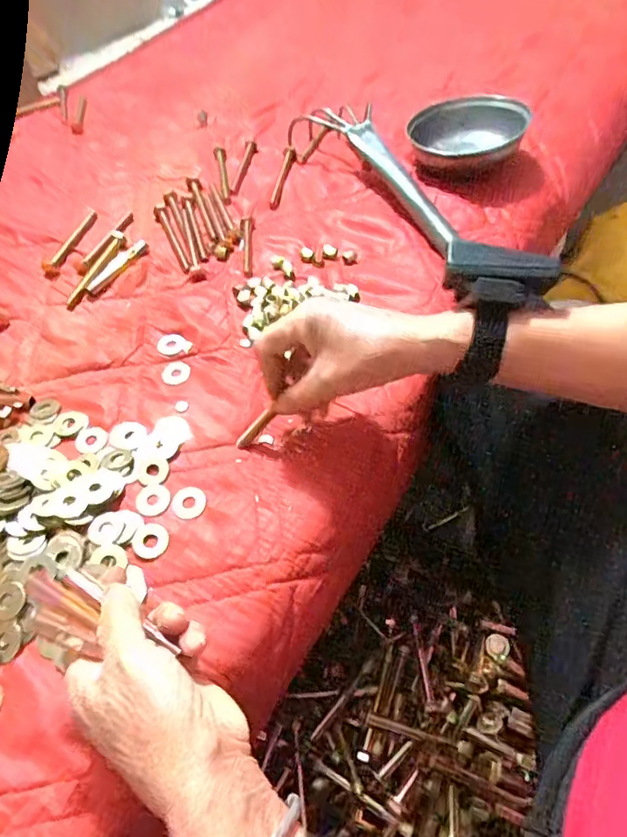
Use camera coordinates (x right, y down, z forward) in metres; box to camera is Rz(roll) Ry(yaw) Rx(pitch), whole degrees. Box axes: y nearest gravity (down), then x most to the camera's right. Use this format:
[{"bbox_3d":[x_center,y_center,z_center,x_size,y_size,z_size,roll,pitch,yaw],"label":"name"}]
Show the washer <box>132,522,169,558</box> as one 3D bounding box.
[{"bbox_3d":[-0.116,0.086,0.374,0.024,0.004,0.026,-2,55,2],"label":"washer"}]

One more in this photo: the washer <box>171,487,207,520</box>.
[{"bbox_3d":[-0.094,0.062,0.392,0.026,0.004,0.025,-2,55,2],"label":"washer"}]

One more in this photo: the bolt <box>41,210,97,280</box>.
[{"bbox_3d":[-0.263,-0.190,0.566,0.020,0.009,0.110,8,56,9],"label":"bolt"}]

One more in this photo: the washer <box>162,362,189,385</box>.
[{"bbox_3d":[-0.122,-0.041,0.467,0.026,0.004,0.026,-2,55,2],"label":"washer"}]

